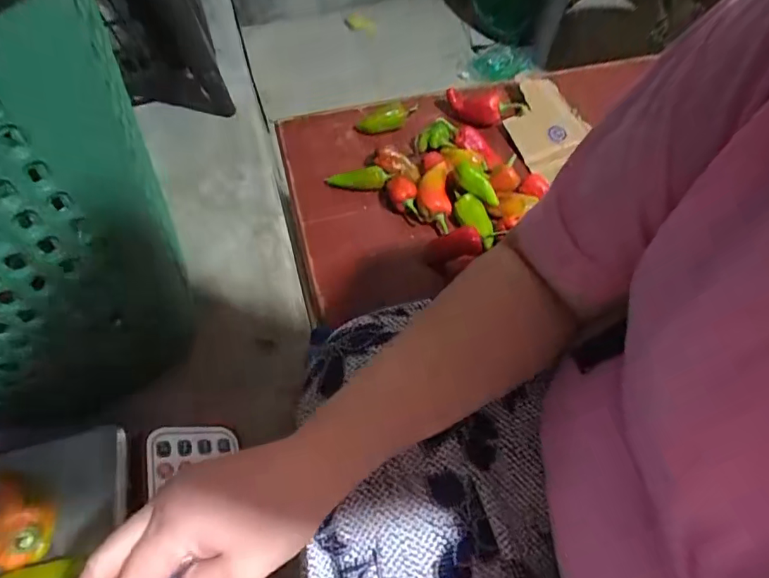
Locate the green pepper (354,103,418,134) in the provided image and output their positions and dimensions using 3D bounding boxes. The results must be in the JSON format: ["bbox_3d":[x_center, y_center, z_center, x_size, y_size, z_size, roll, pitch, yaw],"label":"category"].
[{"bbox_3d":[0.003,-0.254,0.752,0.096,0.036,0.028,-19,58,6],"label":"green pepper"}]

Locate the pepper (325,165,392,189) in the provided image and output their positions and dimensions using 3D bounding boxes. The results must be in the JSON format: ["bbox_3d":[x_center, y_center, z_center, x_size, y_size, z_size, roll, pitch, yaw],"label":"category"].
[{"bbox_3d":[-0.037,-0.157,0.706,0.087,0.024,0.025,7,58,6],"label":"pepper"}]

